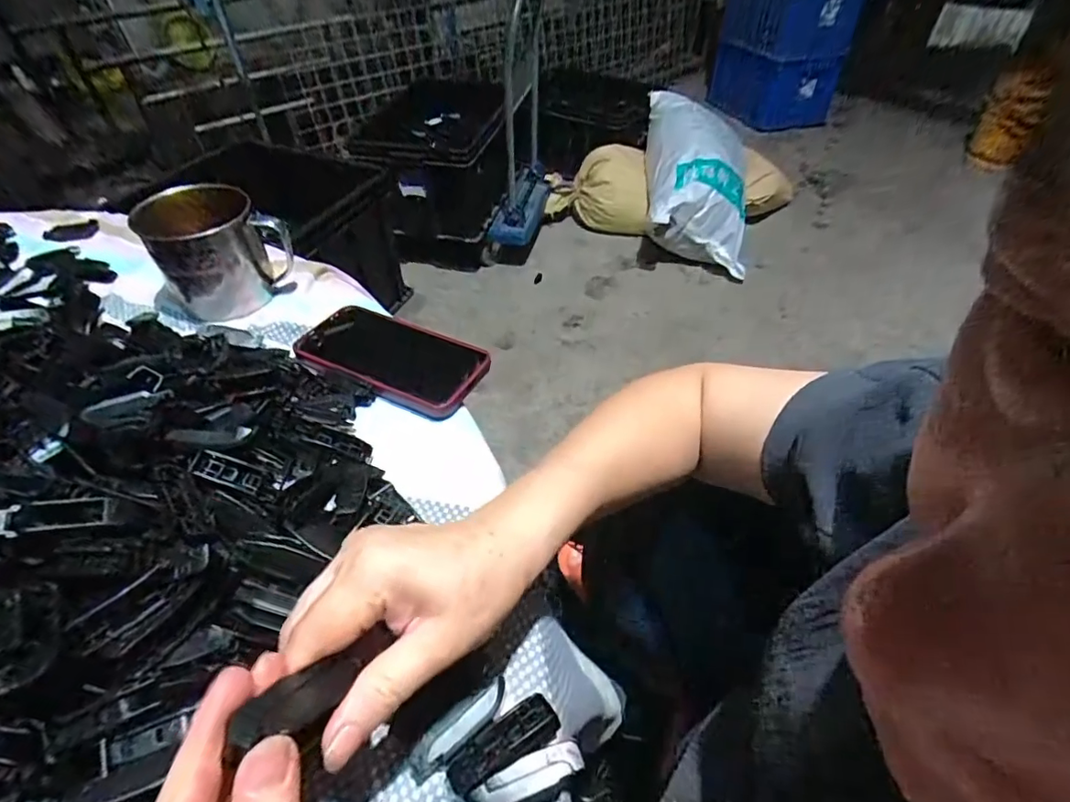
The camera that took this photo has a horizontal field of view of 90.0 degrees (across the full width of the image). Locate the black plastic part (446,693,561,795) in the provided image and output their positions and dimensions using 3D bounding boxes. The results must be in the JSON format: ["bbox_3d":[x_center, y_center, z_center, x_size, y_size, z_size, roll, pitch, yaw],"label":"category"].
[{"bbox_3d":[-0.015,0.166,0.260,0.055,0.016,0.021,-24,52,-20],"label":"black plastic part"}]

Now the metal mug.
[{"bbox_3d":[-0.281,-0.133,0.476,0.078,0.093,0.091,32,55,25],"label":"metal mug"}]

